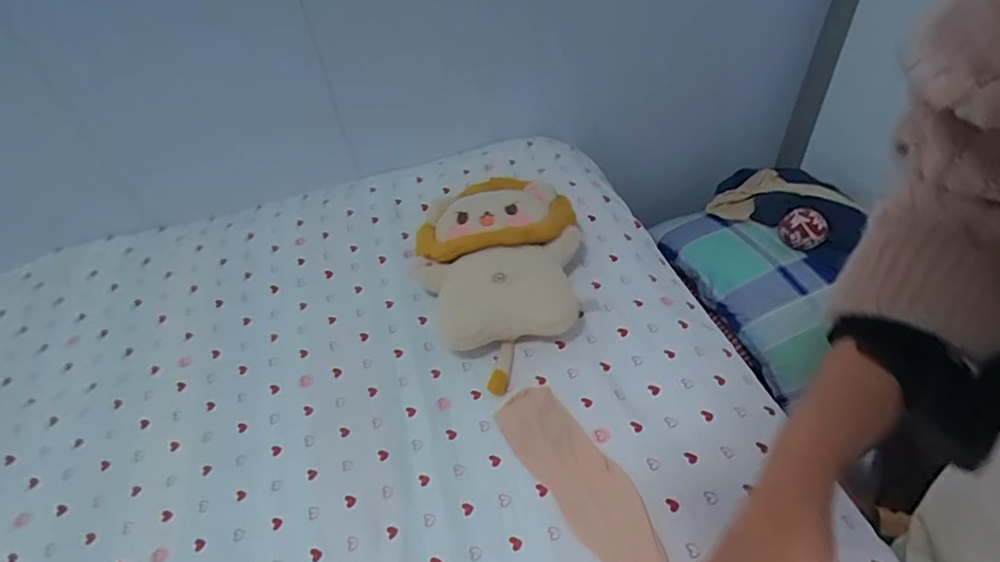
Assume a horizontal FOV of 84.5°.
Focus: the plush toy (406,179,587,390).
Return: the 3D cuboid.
[{"bbox_3d":[0.013,-0.029,0.865,0.286,0.095,0.363,-20,48,-12],"label":"plush toy"}]

